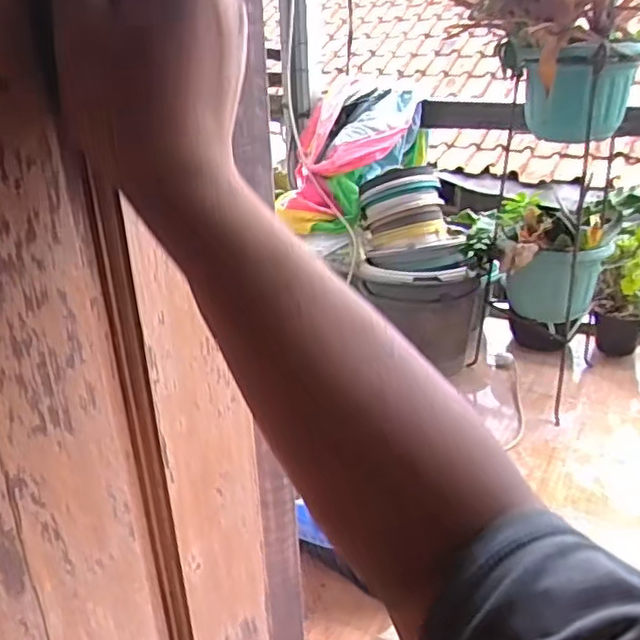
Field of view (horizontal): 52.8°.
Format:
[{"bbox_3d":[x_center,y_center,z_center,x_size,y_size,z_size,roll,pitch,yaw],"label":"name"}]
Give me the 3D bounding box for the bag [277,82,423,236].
[{"bbox_3d":[0.094,-0.441,1.734,0.352,0.328,0.387,3,26,11],"label":"bag"}]

